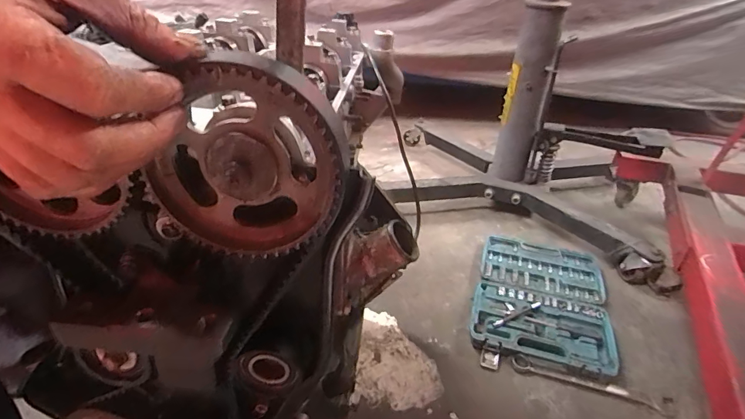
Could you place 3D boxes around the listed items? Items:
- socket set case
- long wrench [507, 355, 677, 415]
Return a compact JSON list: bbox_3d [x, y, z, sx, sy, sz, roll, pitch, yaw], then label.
[{"bbox_3d":[0.394,0.204,0.998,0.293,0.035,0.410,12,31,15],"label":"socket set case"},{"bbox_3d":[0.413,0.330,0.802,0.289,0.020,0.042,10,31,12],"label":"long wrench"}]

